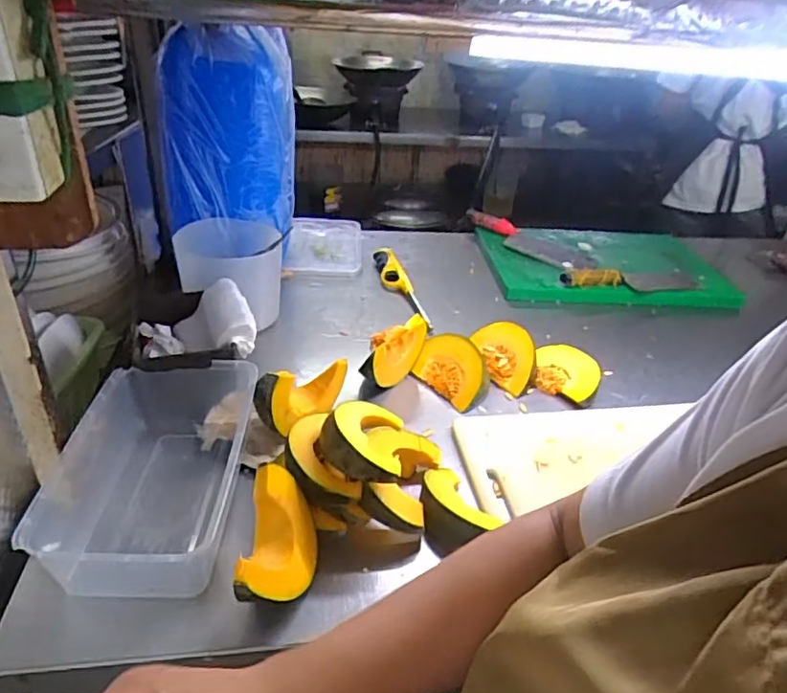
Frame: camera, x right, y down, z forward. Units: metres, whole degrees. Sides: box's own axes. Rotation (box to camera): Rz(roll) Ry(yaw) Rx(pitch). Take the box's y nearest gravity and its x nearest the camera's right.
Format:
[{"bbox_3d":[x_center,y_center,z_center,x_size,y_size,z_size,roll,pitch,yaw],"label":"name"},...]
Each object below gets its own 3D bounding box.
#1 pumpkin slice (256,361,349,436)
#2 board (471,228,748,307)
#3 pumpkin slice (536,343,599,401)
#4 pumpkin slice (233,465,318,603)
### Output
[{"bbox_3d":[-0.107,0.055,0.678,0.047,0.075,0.124,23,19,30],"label":"pumpkin slice"},{"bbox_3d":[0.418,-0.185,1.218,0.482,0.031,0.381,4,31,-5],"label":"board"},{"bbox_3d":[0.242,0.036,0.830,0.083,0.033,0.104,8,32,7],"label":"pumpkin slice"},{"bbox_3d":[-0.097,0.177,0.513,0.056,0.088,0.117,3,32,-2],"label":"pumpkin slice"}]

